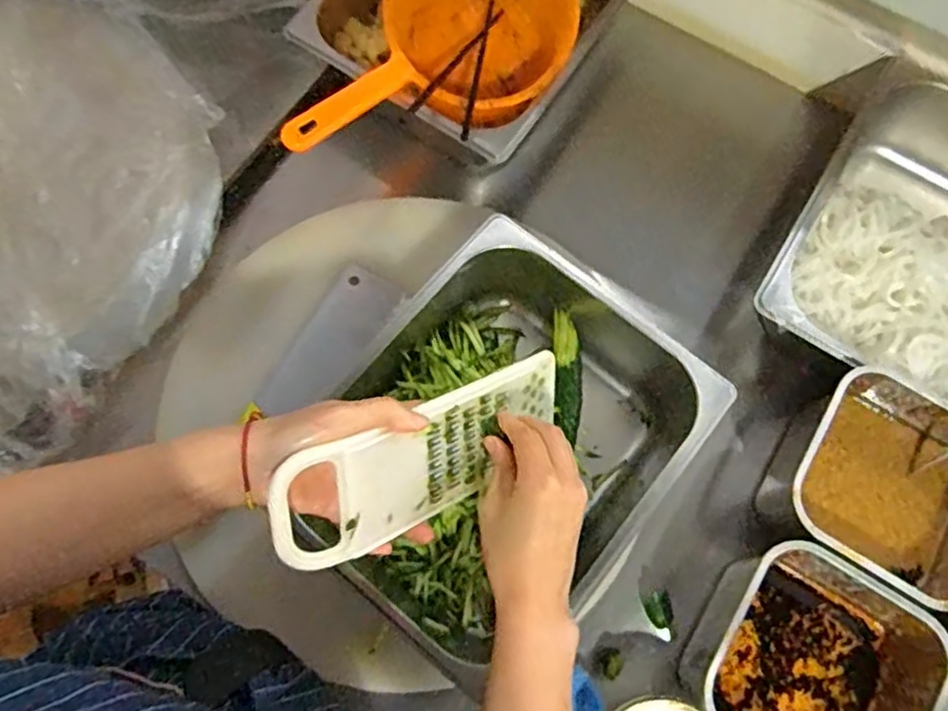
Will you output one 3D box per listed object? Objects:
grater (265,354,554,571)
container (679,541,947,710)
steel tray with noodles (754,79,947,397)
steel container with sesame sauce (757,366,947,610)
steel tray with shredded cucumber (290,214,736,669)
[{"bbox_3d":[-0.027,0.067,0.483,0.240,0.084,0.023,-23,30,-39],"label":"grater"},{"bbox_3d":[0.262,0.244,0.534,0.158,0.087,0.157,31,75,8],"label":"container"},{"bbox_3d":[0.449,-0.094,0.670,0.264,0.102,0.346,34,75,9],"label":"steel tray with noodles"},{"bbox_3d":[0.344,0.112,0.581,0.158,0.089,0.163,33,75,9],"label":"steel container with sesame sauce"},{"bbox_3d":[0.028,0.077,0.599,0.257,0.104,0.312,35,75,9],"label":"steel tray with shredded cucumber"}]

